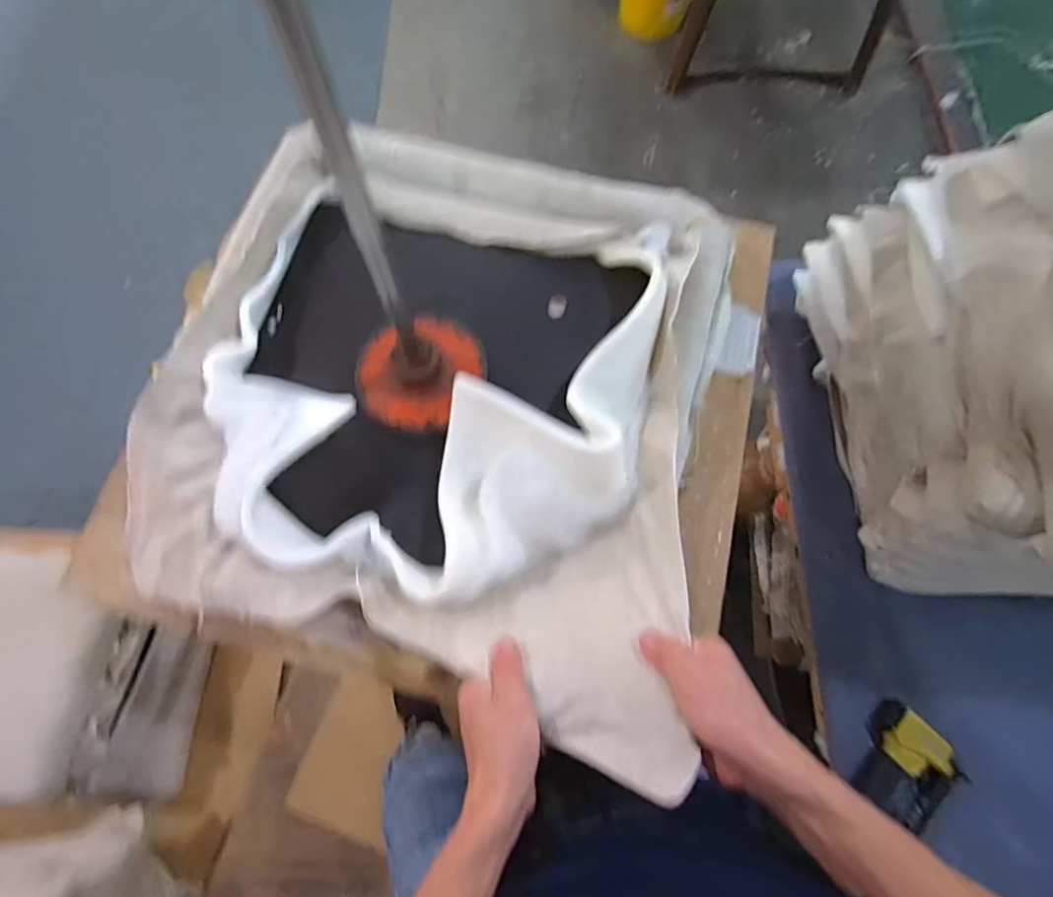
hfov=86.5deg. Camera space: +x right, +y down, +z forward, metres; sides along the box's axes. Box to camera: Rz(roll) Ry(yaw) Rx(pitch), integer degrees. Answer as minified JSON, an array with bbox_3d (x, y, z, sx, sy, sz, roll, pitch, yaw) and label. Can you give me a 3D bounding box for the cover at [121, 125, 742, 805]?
[{"bbox_3d":[-0.080,-0.091,0.568,0.559,0.162,0.597,16,72,4],"label":"cover"}]

